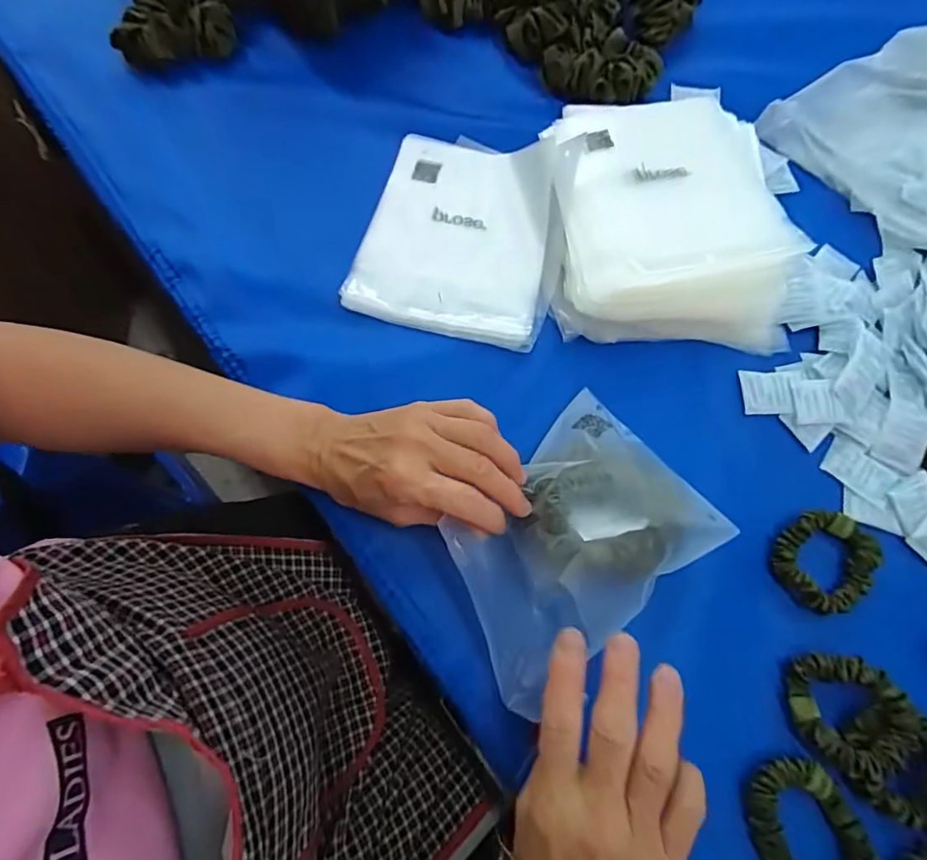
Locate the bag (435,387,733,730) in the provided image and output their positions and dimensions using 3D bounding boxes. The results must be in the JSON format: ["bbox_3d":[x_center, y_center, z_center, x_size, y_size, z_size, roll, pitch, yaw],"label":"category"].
[{"bbox_3d":[0.067,0.060,0.321,0.165,0.037,0.124,-36,75,-14],"label":"bag"}]

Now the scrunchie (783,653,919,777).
[{"bbox_3d":[0.222,0.161,0.311,0.054,0.021,0.062,-16,71,-8],"label":"scrunchie"}]

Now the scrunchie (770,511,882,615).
[{"bbox_3d":[0.234,0.083,0.351,0.066,0.019,0.056,-38,76,-15],"label":"scrunchie"}]

